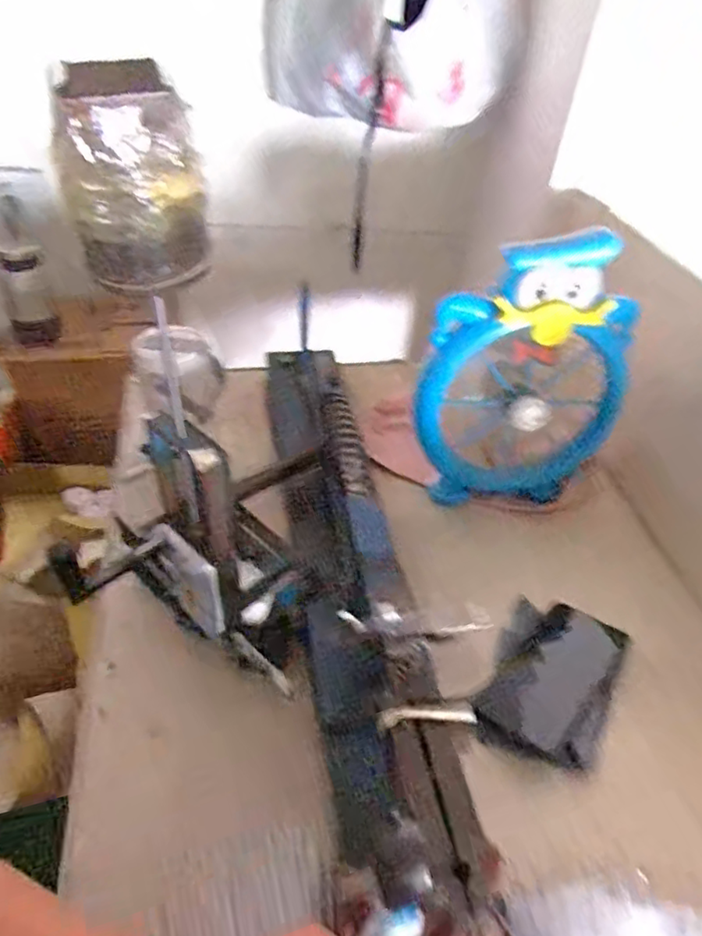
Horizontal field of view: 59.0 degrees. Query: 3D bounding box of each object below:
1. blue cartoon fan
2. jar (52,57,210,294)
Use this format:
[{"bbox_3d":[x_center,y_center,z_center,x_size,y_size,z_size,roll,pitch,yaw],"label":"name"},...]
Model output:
[{"bbox_3d":[0.188,-0.086,0.664,0.222,0.291,0.078,-2,43,-9],"label":"blue cartoon fan"},{"bbox_3d":[-0.098,-0.128,0.277,0.057,0.081,0.055,-13,46,-19],"label":"jar"}]

